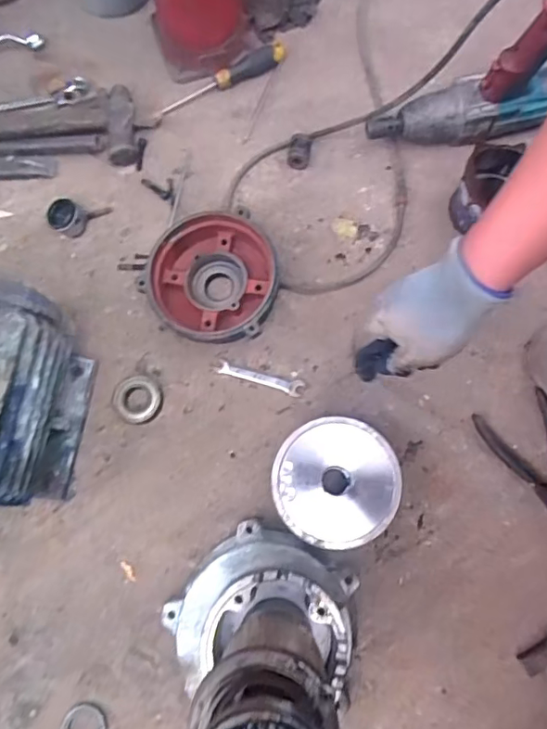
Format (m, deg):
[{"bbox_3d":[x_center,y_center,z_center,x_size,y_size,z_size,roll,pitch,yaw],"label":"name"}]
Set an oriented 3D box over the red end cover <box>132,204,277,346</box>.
[{"bbox_3d":[-0.077,-0.097,0.663,0.168,0.068,0.163,-15,73,-3],"label":"red end cover"}]

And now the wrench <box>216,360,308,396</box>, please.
[{"bbox_3d":[-0.015,0.017,0.659,0.108,0.006,0.022,15,74,6],"label":"wrench"}]

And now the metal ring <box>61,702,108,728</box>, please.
[{"bbox_3d":[-0.199,0.383,0.557,0.047,0.004,0.044,0,73,2],"label":"metal ring"}]

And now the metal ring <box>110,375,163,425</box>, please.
[{"bbox_3d":[-0.170,0.043,0.657,0.060,0.015,0.062,0,73,2],"label":"metal ring"}]

